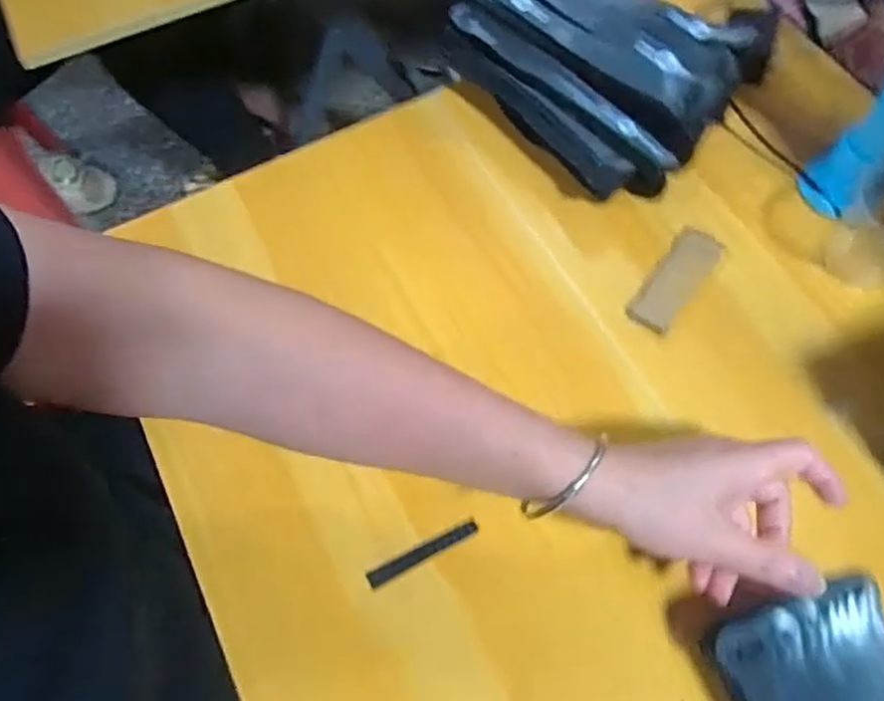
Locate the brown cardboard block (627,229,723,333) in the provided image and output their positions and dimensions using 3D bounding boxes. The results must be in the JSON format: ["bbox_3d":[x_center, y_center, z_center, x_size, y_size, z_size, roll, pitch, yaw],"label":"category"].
[{"bbox_3d":[0.158,-0.049,0.457,0.029,0.004,0.080,37,72,18],"label":"brown cardboard block"}]

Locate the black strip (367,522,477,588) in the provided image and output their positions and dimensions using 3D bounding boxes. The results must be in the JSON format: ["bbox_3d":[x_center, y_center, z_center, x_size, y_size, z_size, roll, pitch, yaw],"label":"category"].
[{"bbox_3d":[-0.011,0.118,0.391,0.069,0.004,0.009,-25,66,-8],"label":"black strip"}]

